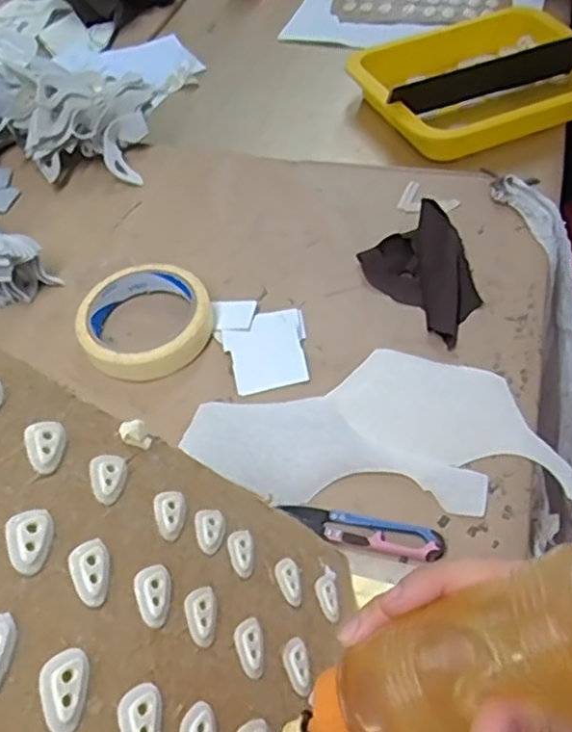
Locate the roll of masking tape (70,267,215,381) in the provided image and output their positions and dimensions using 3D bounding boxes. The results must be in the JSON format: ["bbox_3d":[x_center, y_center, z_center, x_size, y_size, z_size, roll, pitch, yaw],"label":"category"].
[{"bbox_3d":[-0.106,-0.035,0.497,0.097,0.022,0.089,-2,53,2],"label":"roll of masking tape"}]

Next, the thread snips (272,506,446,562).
[{"bbox_3d":[0.045,0.097,0.394,0.096,0.006,0.020,9,54,11],"label":"thread snips"}]

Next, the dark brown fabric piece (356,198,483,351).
[{"bbox_3d":[0.117,-0.074,0.514,0.077,0.027,0.109,-30,57,-18],"label":"dark brown fabric piece"}]

